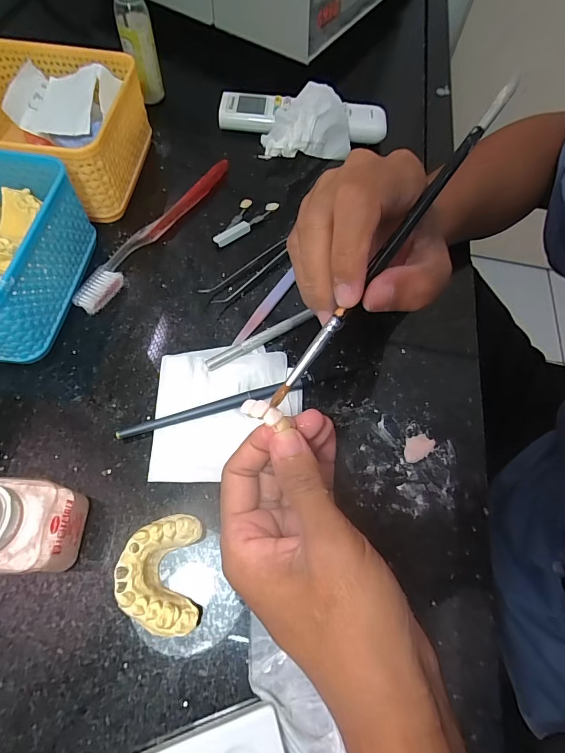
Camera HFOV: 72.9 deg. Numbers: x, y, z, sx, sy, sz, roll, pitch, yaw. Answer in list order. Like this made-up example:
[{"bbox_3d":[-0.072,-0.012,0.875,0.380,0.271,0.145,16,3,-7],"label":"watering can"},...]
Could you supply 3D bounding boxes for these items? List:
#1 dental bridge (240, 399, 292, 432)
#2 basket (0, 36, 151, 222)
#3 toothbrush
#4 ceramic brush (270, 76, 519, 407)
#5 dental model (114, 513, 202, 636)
[{"bbox_3d":[-0.008,0.019,0.187,0.025,0.007,0.010,21,65,1],"label":"dental bridge"},{"bbox_3d":[-0.192,-0.201,0.319,0.129,0.070,0.132,6,64,1],"label":"basket"},{"bbox_3d":[-0.102,-0.121,0.312,0.022,0.014,0.181,27,66,11],"label":"toothbrush"},{"bbox_3d":[0.054,-0.064,0.181,0.006,0.005,0.193,36,87,15],"label":"ceramic brush"},{"bbox_3d":[-0.064,0.102,0.200,0.038,0.025,0.054,-2,64,-3],"label":"dental model"}]

